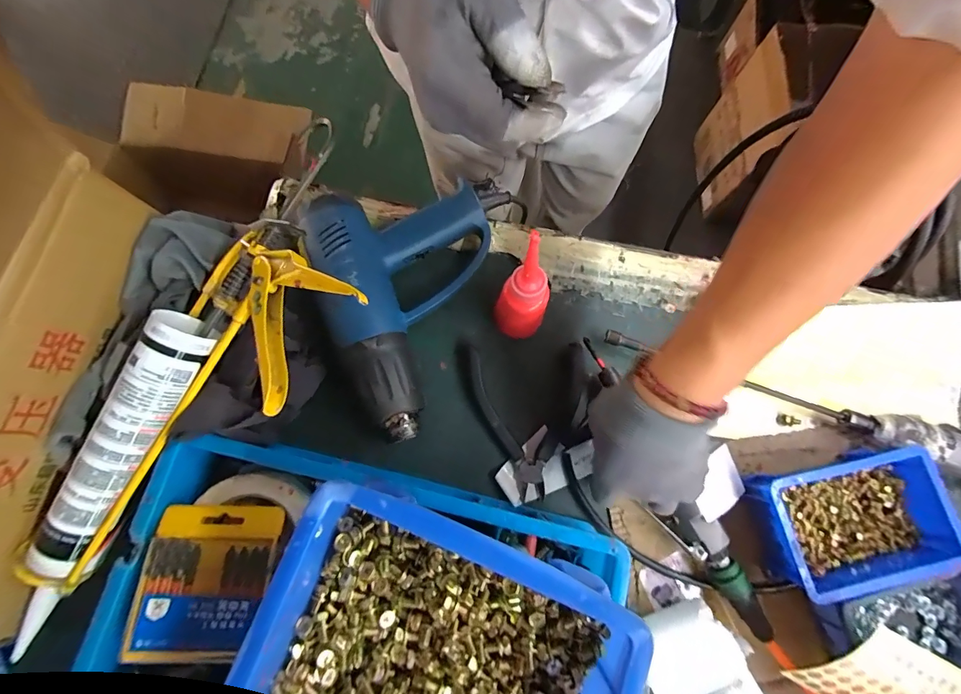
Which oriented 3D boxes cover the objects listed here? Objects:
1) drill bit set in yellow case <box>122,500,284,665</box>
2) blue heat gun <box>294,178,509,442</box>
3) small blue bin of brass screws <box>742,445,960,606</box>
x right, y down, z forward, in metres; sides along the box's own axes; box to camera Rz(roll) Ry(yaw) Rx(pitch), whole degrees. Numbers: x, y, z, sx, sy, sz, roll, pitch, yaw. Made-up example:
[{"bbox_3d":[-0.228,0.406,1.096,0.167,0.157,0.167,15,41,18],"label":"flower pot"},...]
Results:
[{"bbox_3d":[-0.205,0.174,0.308,0.085,0.016,0.101,8,66,-16],"label":"drill bit set in yellow case"},{"bbox_3d":[-0.092,-0.070,0.402,0.159,0.065,0.274,19,77,3],"label":"blue heat gun"},{"bbox_3d":[0.327,0.155,0.371,0.154,0.059,0.101,-11,77,-4],"label":"small blue bin of brass screws"}]

